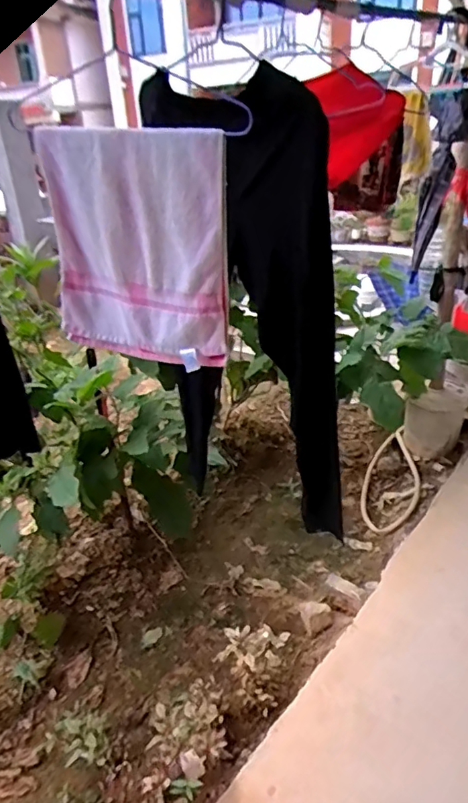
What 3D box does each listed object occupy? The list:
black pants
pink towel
[{"bbox_3d":[0.017,-0.171,1.137,0.120,0.858,0.484,-26,34,-36],"label":"black pants"},{"bbox_3d":[-0.167,-0.243,0.898,0.338,0.366,0.085,15,33,32],"label":"pink towel"}]

